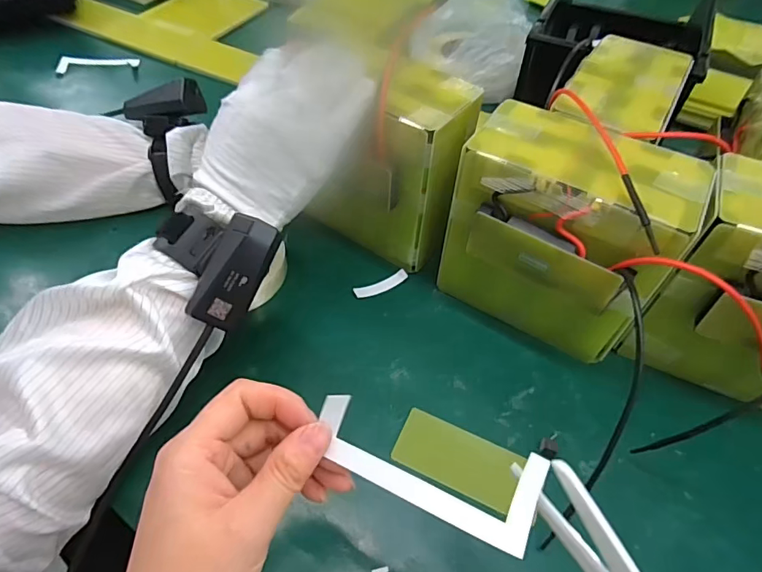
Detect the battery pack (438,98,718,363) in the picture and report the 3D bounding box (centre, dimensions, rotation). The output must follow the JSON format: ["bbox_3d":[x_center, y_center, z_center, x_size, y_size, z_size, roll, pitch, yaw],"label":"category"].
[{"bbox_3d":[0.124,-0.033,0.340,0.142,0.145,0.094,25,56,17],"label":"battery pack"}]

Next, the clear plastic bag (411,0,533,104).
[{"bbox_3d":[0.110,-0.305,0.592,0.130,0.079,0.142,13,53,8],"label":"clear plastic bag"}]

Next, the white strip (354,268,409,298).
[{"bbox_3d":[0.001,-0.001,0.404,0.048,0.004,0.012,-22,55,-18],"label":"white strip"}]

